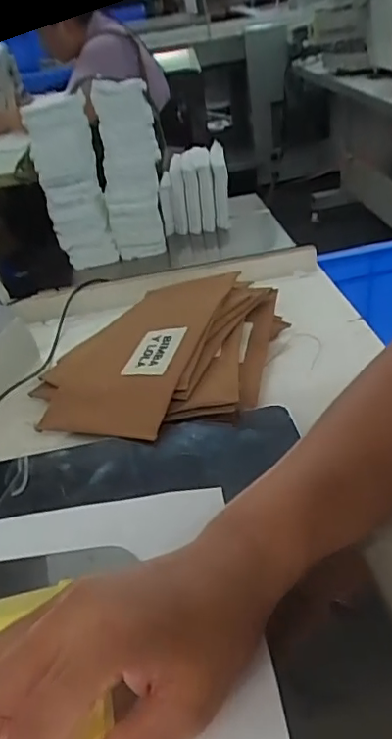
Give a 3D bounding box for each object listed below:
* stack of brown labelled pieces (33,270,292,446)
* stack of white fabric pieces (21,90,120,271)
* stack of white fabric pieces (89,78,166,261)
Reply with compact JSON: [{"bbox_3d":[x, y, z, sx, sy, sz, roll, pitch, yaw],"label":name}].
[{"bbox_3d":[-0.036,-0.020,0.514,0.187,0.046,0.214,6,35,20],"label":"stack of brown labelled pieces"},{"bbox_3d":[-0.335,-0.494,1.550,0.165,0.400,0.194,-15,33,-11],"label":"stack of white fabric pieces"},{"bbox_3d":[-0.168,-0.517,1.519,0.144,0.431,0.197,-10,33,-3],"label":"stack of white fabric pieces"}]

